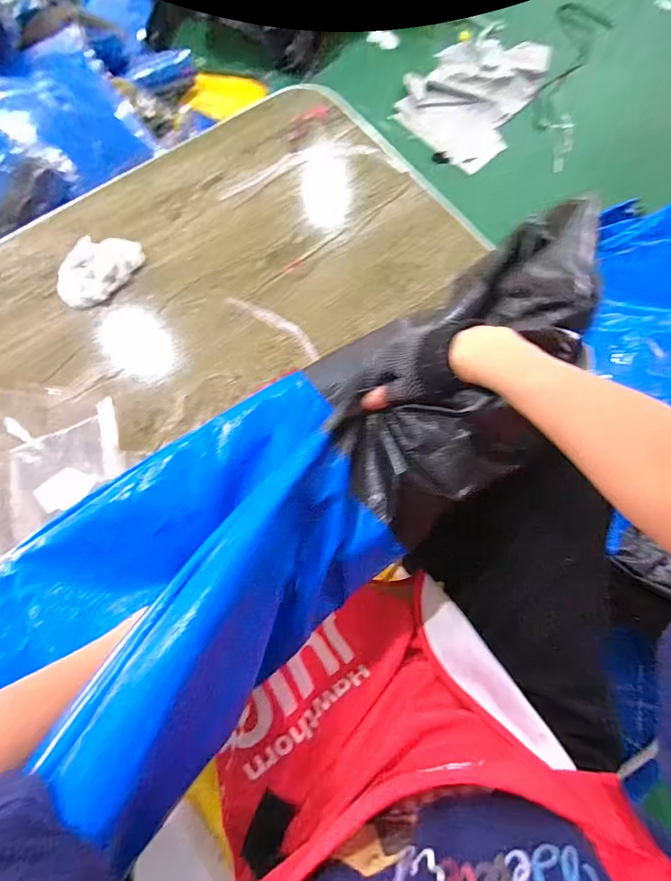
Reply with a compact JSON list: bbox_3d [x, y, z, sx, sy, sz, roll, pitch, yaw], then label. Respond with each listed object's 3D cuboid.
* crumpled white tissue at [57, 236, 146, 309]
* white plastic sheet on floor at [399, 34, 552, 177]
[{"bbox_3d":[-0.290,-0.208,0.510,0.077,0.014,0.105,26,75,7],"label":"crumpled white tissue"},{"bbox_3d":[0.376,-0.992,1.191,0.325,0.068,0.437,29,75,7],"label":"white plastic sheet on floor"}]

